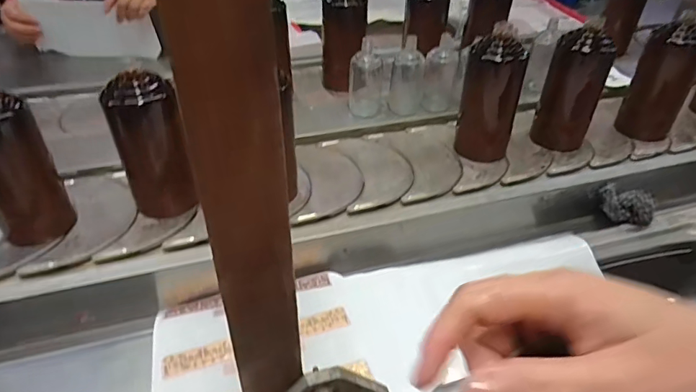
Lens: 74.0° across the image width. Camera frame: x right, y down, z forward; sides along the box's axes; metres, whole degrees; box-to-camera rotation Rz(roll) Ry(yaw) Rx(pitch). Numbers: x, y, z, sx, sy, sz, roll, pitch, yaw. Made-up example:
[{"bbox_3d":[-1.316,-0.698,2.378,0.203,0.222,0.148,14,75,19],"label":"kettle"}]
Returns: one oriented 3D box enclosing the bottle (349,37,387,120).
[{"bbox_3d":[0.032,-0.191,0.758,0.060,0.129,0.050,4,39,5],"label":"bottle"}]

